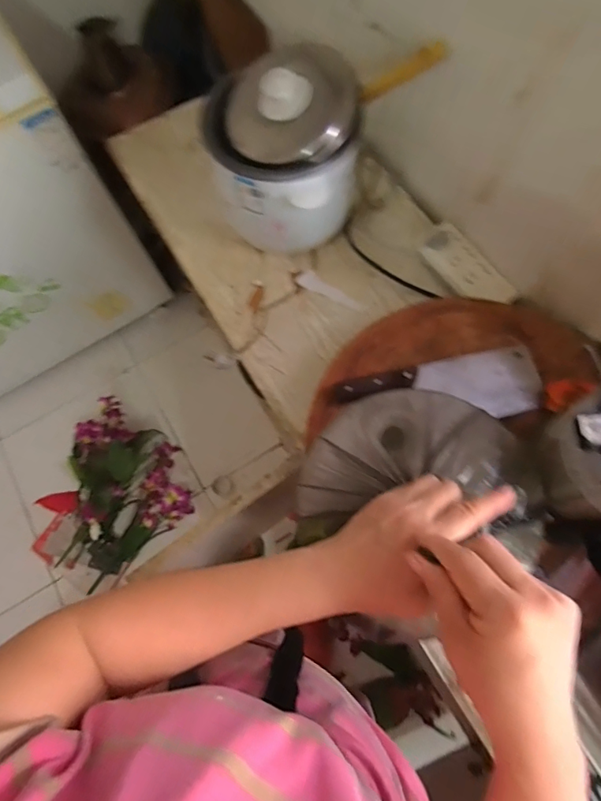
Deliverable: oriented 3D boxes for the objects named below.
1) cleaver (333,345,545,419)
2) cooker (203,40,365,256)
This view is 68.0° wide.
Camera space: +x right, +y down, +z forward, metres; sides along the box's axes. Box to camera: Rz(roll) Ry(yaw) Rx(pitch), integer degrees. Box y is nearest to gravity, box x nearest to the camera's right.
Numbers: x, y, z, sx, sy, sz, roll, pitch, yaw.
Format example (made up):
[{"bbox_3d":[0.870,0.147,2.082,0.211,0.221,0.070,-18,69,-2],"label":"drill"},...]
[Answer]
[{"bbox_3d":[0.198,-0.012,0.634,0.287,0.017,0.101,-11,71,-2],"label":"cleaver"},{"bbox_3d":[-0.025,-0.378,0.734,0.237,0.241,0.203,-1,71,2],"label":"cooker"}]

